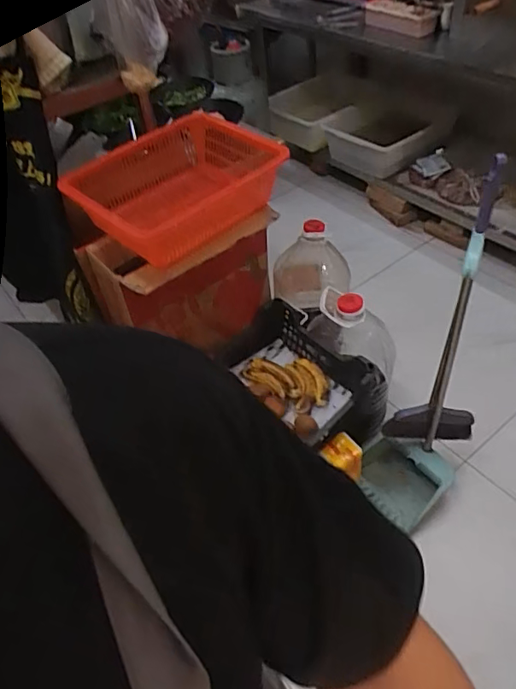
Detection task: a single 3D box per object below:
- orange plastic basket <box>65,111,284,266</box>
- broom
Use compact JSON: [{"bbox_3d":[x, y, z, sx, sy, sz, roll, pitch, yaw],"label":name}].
[{"bbox_3d":[-0.188,-0.334,1.091,0.395,0.131,0.306,-32,52,-21],"label":"orange plastic basket"},{"bbox_3d":[0.470,-0.017,1.234,0.219,0.876,0.122,-23,49,-13],"label":"broom"}]

